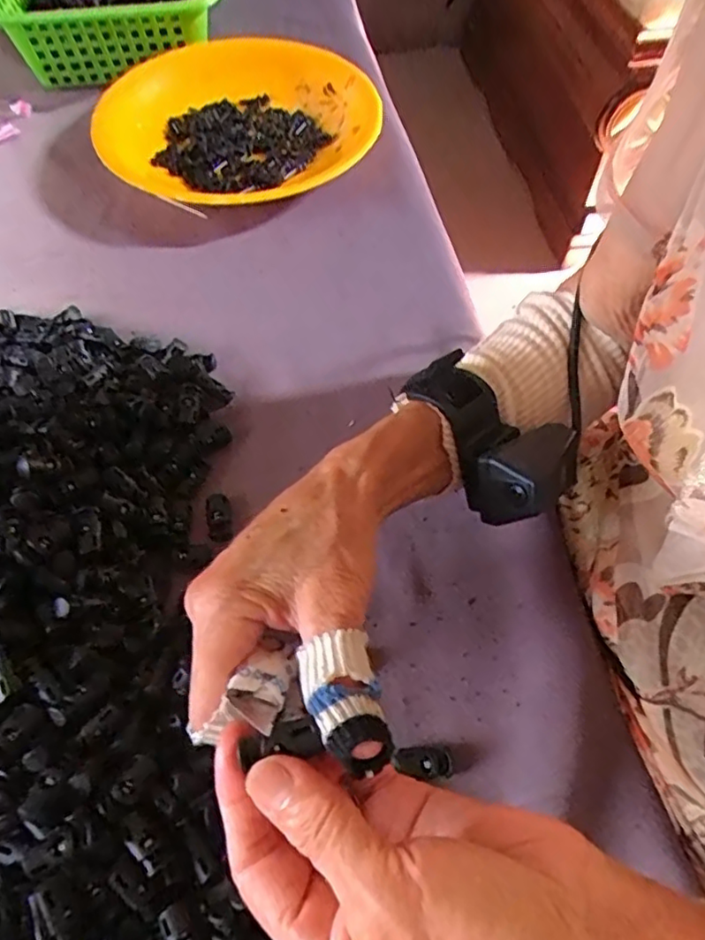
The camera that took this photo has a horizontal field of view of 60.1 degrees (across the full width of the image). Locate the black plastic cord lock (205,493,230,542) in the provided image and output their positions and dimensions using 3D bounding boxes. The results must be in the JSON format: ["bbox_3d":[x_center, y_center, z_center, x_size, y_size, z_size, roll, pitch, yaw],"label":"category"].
[{"bbox_3d":[-0.081,0.028,0.367,0.013,0.006,0.031,-8,59,-4],"label":"black plastic cord lock"}]

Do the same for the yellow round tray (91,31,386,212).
[{"bbox_3d":[-0.105,-0.316,0.552,0.237,0.039,0.248,0,59,0],"label":"yellow round tray"}]

